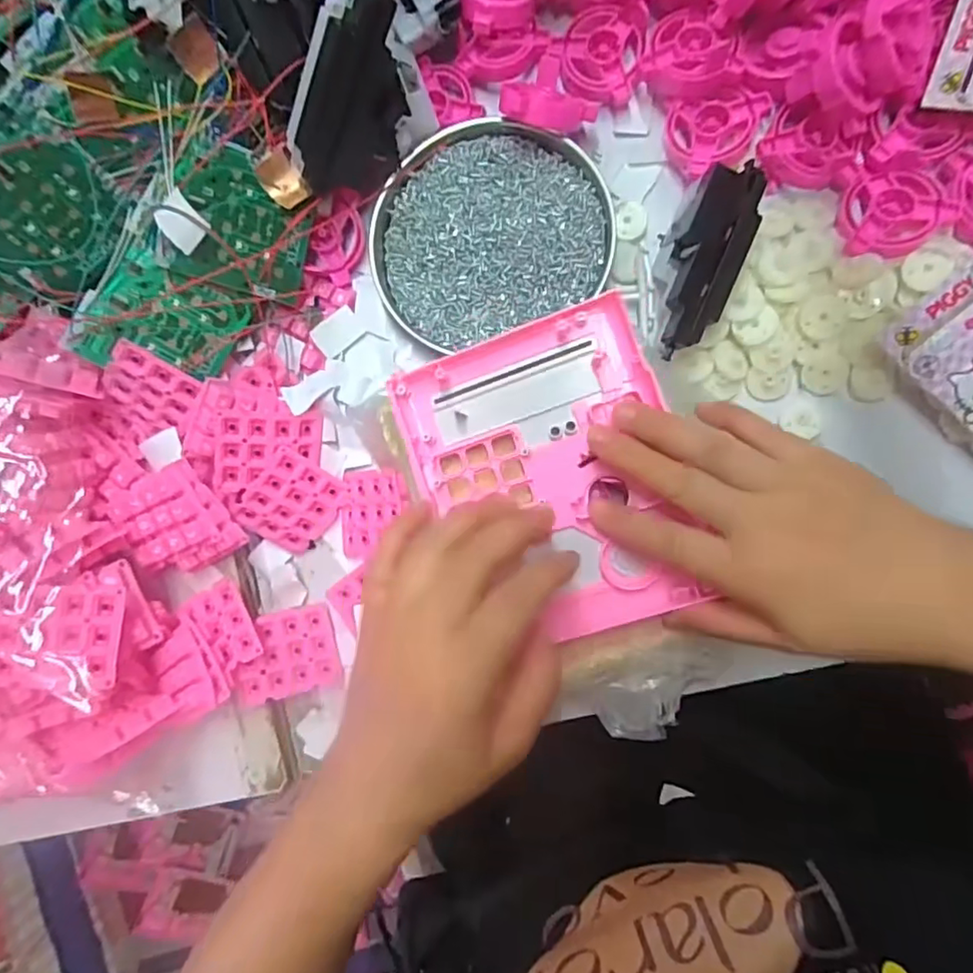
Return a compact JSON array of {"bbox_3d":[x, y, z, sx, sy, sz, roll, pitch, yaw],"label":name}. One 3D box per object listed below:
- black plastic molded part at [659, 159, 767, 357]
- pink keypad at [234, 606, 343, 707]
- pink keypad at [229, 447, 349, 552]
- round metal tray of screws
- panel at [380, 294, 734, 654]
[{"bbox_3d":[0.119,-0.119,0.317,0.037,0.025,0.100,23,93,7],"label":"black plastic molded part"},{"bbox_3d":[-0.122,0.103,0.361,0.059,0.005,0.051,-8,89,-16],"label":"pink keypad"},{"bbox_3d":[-0.118,0.011,0.357,0.052,0.008,0.055,34,104,-25],"label":"pink keypad"},{"bbox_3d":[0.000,-0.148,0.344,0.133,0.018,0.114,-19,88,7],"label":"round metal tray of screws"},{"bbox_3d":[0.033,-0.003,0.312,0.129,0.018,0.161,-17,88,7],"label":"panel"}]

